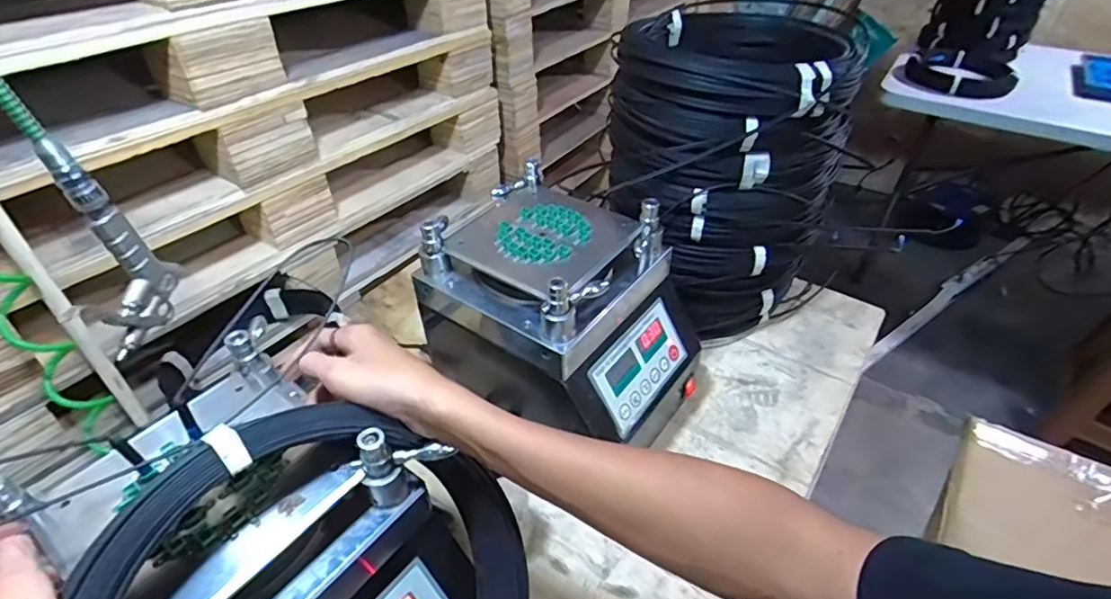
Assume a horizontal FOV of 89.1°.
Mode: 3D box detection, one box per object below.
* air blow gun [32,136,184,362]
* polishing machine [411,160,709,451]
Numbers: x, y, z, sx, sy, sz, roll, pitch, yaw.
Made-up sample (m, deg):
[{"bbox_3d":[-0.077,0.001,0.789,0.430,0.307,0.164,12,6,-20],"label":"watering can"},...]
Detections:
[{"bbox_3d":[-0.368,-0.042,0.460,0.022,0.168,0.080,6,41,7],"label":"air blow gun"},{"bbox_3d":[0.013,0.037,0.704,0.284,0.278,0.218,25,47,27],"label":"polishing machine"}]

